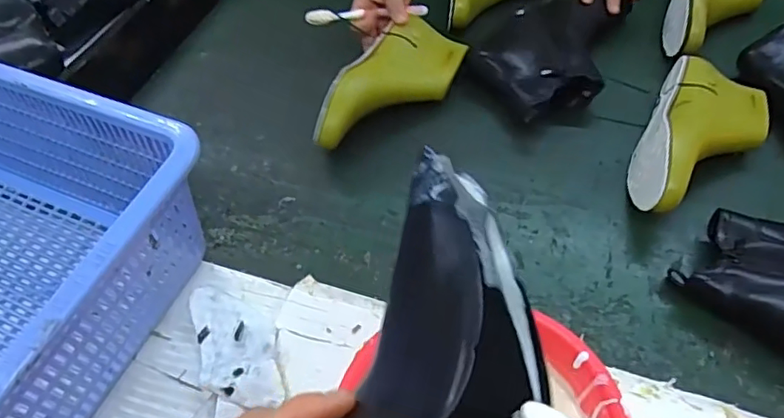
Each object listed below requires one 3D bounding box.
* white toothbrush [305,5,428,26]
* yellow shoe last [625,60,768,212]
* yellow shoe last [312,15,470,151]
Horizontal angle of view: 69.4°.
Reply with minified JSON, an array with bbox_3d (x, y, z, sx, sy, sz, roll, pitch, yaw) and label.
[{"bbox_3d":[-0.028,-0.255,0.738,0.189,0.016,0.021,-18,51,-35],"label":"white toothbrush"},{"bbox_3d":[0.318,-0.069,0.586,0.107,0.077,0.217,23,59,21],"label":"yellow shoe last"},{"bbox_3d":[-0.003,-0.142,0.673,0.087,0.078,0.225,30,61,24],"label":"yellow shoe last"}]

